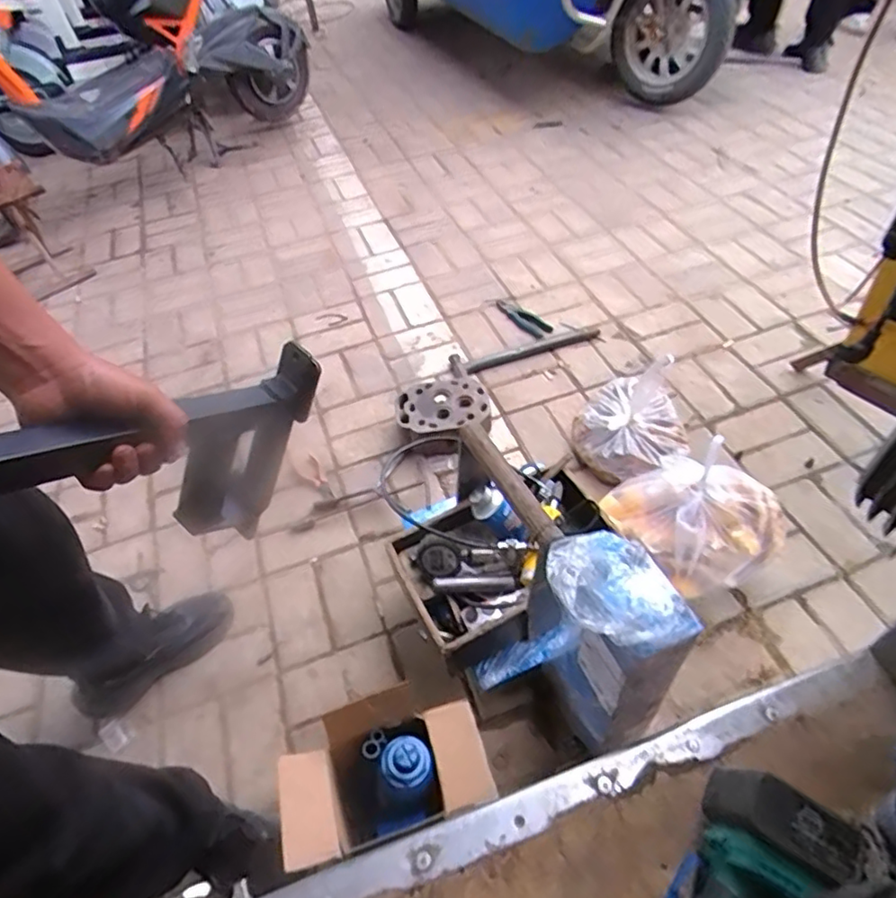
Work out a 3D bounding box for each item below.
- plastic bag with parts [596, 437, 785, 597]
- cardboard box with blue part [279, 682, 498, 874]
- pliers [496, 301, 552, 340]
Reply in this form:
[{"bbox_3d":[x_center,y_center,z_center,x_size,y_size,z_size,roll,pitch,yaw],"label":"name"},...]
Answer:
[{"bbox_3d":[0.431,0.117,1.056,0.239,0.136,0.254,-25,52,-15],"label":"plastic bag with parts"},{"bbox_3d":[-0.079,0.394,0.742,0.237,0.099,0.143,-18,51,-10],"label":"cardboard box with blue part"},{"bbox_3d":[0.198,-0.348,1.587,0.058,0.018,0.188,-31,54,-19],"label":"pliers"}]

